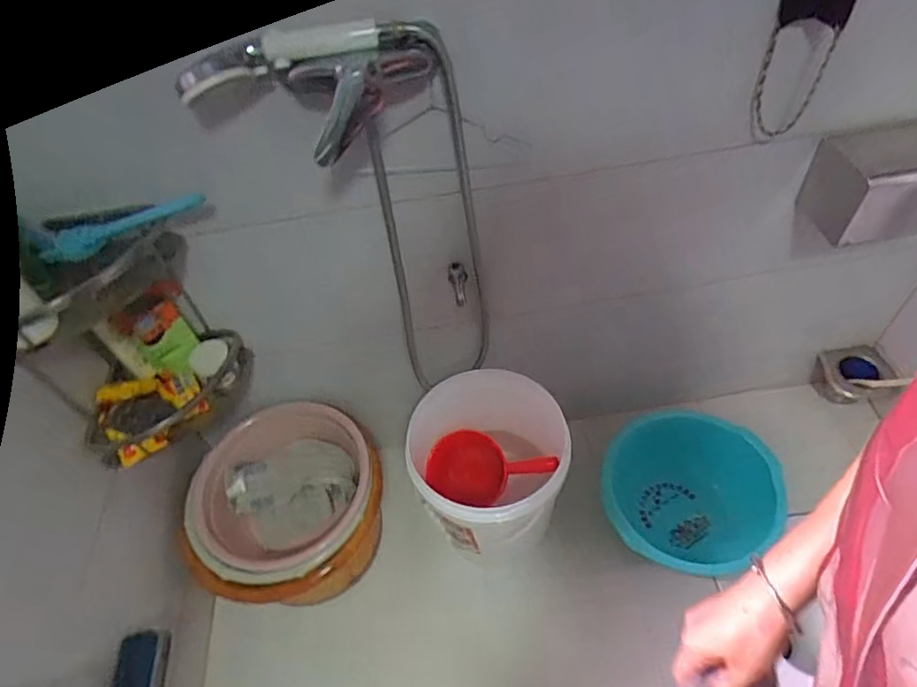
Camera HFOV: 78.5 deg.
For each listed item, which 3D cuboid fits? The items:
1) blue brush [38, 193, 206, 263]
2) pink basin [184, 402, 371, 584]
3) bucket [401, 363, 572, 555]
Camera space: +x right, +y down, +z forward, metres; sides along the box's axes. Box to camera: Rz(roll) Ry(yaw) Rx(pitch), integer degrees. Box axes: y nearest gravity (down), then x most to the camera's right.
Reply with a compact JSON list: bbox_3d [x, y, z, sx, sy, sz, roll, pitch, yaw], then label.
[{"bbox_3d":[-0.478,-0.166,0.798,0.270,0.031,0.040,-16,49,11],"label":"blue brush"},{"bbox_3d":[-0.352,0.293,1.118,0.340,0.102,0.345,-3,50,4],"label":"pink basin"},{"bbox_3d":[0.083,0.262,1.141,0.306,0.344,0.289,-3,50,4],"label":"bucket"}]

